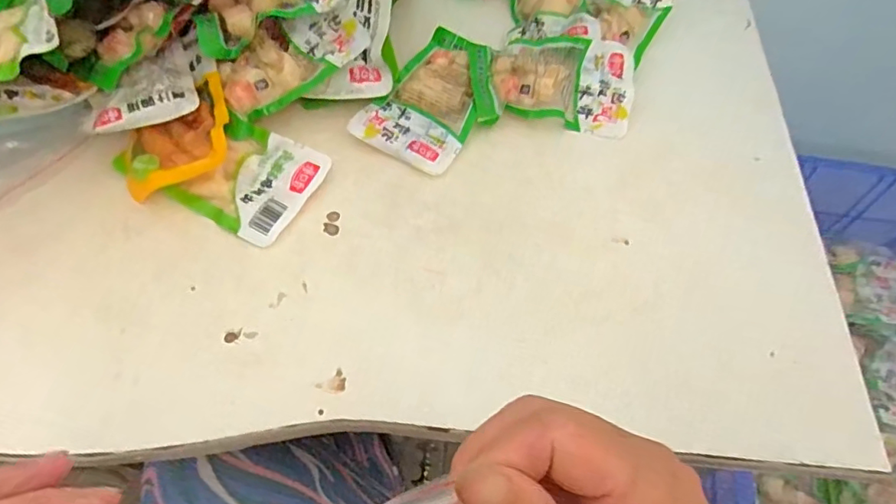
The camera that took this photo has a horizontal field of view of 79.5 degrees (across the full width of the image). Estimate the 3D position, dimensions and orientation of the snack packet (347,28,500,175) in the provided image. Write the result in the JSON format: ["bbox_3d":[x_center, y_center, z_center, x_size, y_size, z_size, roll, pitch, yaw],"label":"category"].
[{"bbox_3d":[-0.007,-0.118,0.415,0.084,0.021,0.120,29,64,13],"label":"snack packet"}]

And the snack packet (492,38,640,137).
[{"bbox_3d":[0.090,-0.135,0.425,0.110,0.029,0.074,8,61,2],"label":"snack packet"}]

